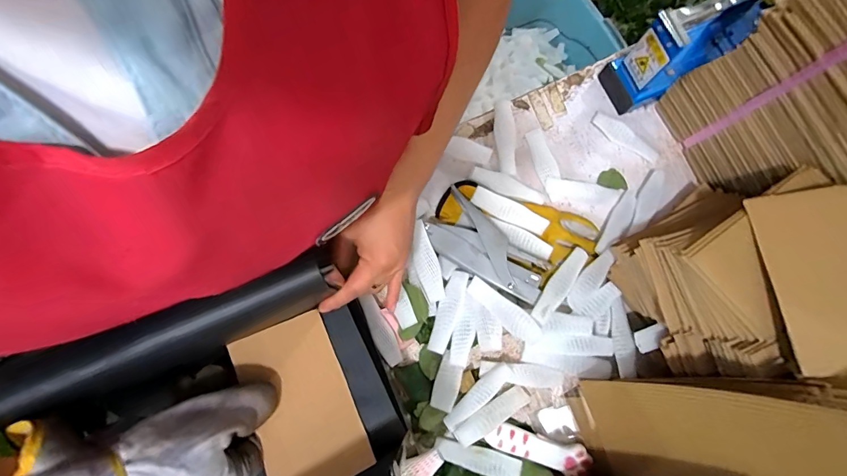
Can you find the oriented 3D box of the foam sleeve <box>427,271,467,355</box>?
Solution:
[{"bbox_3d":[0.026,0.077,0.423,0.024,0.007,0.086,18,80,4],"label":"foam sleeve"}]

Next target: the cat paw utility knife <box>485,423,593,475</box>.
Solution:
[{"bbox_3d":[0.116,0.211,0.402,0.100,0.013,0.032,21,80,4],"label":"cat paw utility knife"}]

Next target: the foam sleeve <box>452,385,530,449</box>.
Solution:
[{"bbox_3d":[0.070,0.178,0.406,0.086,0.015,0.020,-25,79,-23],"label":"foam sleeve"}]

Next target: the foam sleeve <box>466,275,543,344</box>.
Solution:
[{"bbox_3d":[0.080,0.072,0.405,0.024,0.011,0.086,-45,64,-8],"label":"foam sleeve"}]

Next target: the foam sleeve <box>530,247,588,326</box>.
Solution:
[{"bbox_3d":[0.138,0.048,0.407,0.018,0.013,0.088,38,82,7],"label":"foam sleeve"}]

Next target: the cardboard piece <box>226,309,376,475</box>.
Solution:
[{"bbox_3d":[-0.104,0.139,0.340,0.079,0.006,0.138,-21,73,-16],"label":"cardboard piece"}]

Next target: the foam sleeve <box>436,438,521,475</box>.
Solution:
[{"bbox_3d":[0.053,0.221,0.402,0.082,0.016,0.022,14,80,3],"label":"foam sleeve"}]

